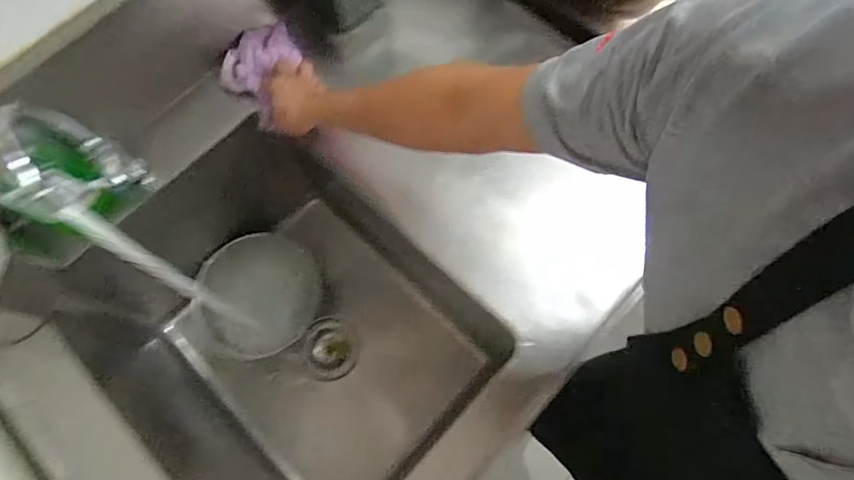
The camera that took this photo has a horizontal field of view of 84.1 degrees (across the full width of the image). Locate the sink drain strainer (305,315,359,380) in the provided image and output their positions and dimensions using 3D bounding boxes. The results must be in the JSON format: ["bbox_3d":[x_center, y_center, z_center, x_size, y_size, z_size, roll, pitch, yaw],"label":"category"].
[{"bbox_3d":[-0.182,0.206,0.900,0.095,0.028,0.112,-1,72,2],"label":"sink drain strainer"}]

